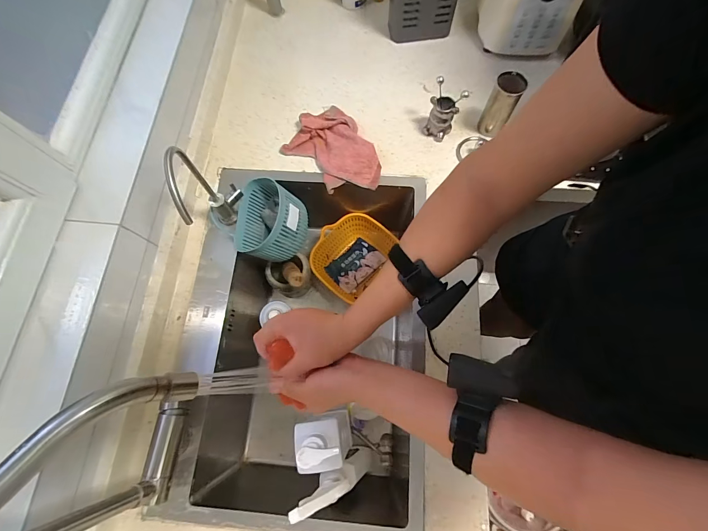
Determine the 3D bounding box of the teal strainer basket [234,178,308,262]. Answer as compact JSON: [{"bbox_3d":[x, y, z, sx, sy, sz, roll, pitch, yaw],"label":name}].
[{"bbox_3d":[-0.169,-0.099,0.681,0.133,0.105,0.164,7,59,-33],"label":"teal strainer basket"}]

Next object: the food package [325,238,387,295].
[{"bbox_3d":[0.003,-0.004,0.836,0.134,0.019,0.092,-42,77,-11],"label":"food package"}]

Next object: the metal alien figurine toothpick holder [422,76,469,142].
[{"bbox_3d":[0.180,-0.314,0.665,0.061,0.106,0.045,32,76,10],"label":"metal alien figurine toothpick holder"}]

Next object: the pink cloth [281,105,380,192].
[{"bbox_3d":[-0.045,-0.245,0.689,0.157,0.031,0.212,-34,75,-9],"label":"pink cloth"}]

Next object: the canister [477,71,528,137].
[{"bbox_3d":[0.291,-0.316,0.651,0.052,0.124,0.046,30,75,10],"label":"canister"}]

